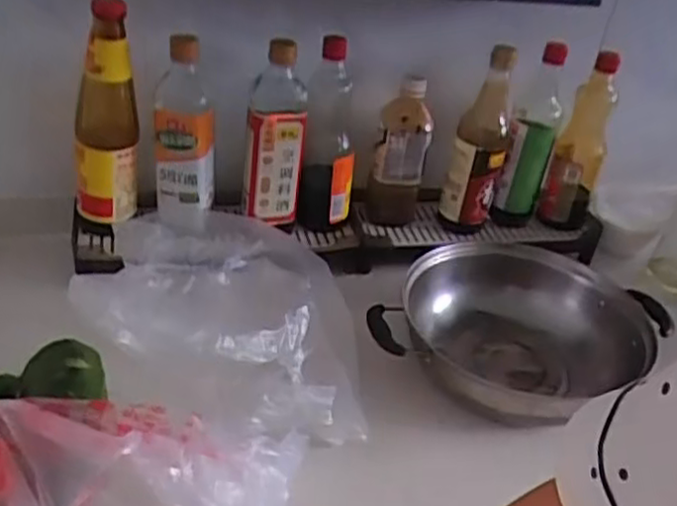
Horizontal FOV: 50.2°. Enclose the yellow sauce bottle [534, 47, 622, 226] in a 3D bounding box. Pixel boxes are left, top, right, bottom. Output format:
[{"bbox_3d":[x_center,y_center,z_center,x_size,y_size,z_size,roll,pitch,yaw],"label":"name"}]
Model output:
[{"bbox_3d":[0.309,-0.141,0.909,0.062,0.223,0.062,19,33,15],"label":"yellow sauce bottle"}]

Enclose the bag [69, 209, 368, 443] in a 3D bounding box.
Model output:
[{"bbox_3d":[-0.119,0.055,0.732,0.253,0.111,0.307,-1,33,-16],"label":"bag"}]

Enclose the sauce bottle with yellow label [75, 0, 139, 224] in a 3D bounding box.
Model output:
[{"bbox_3d":[-0.254,-0.148,0.781,0.066,0.234,0.054,-10,38,-24],"label":"sauce bottle with yellow label"}]

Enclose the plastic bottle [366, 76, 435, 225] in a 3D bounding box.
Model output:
[{"bbox_3d":[0.077,-0.126,0.886,0.061,0.188,0.067,12,32,4],"label":"plastic bottle"}]

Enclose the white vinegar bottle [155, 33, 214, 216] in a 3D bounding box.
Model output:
[{"bbox_3d":[-0.169,-0.135,0.795,0.063,0.198,0.077,1,33,-13],"label":"white vinegar bottle"}]

